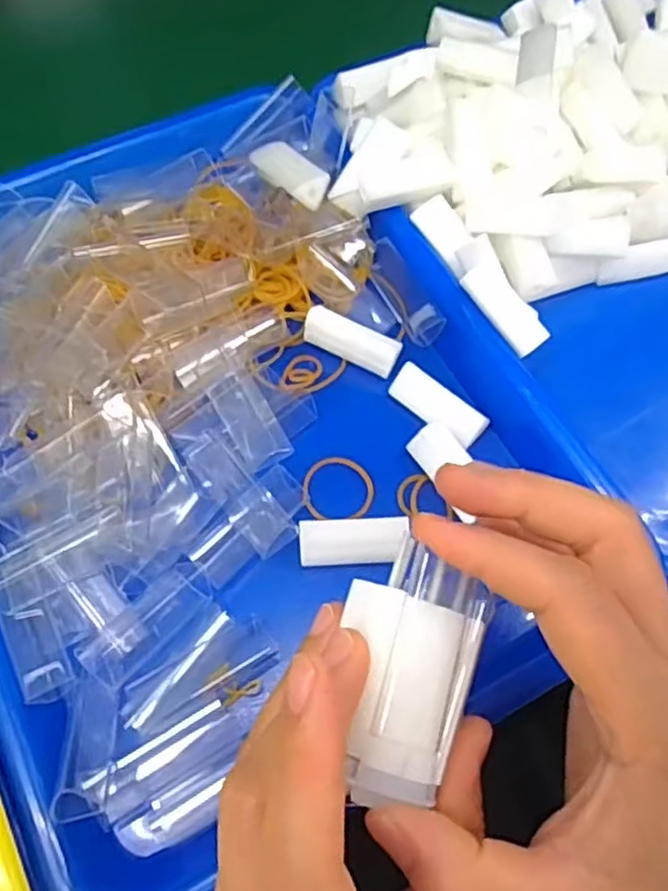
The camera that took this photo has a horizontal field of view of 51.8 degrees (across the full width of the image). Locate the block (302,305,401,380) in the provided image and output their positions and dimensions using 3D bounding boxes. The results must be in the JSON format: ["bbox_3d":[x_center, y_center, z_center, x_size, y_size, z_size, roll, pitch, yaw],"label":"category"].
[{"bbox_3d":[0.009,-0.049,0.326,0.046,0.016,0.015,26,66,10],"label":"block"}]

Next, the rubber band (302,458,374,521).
[{"bbox_3d":[0.002,0.018,0.302,0.031,0.004,0.029,1,64,-2],"label":"rubber band"}]

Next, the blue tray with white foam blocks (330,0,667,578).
[{"bbox_3d":[0.165,-0.112,0.350,0.269,0.059,0.319,-26,68,-14],"label":"blue tray with white foam blocks"}]

